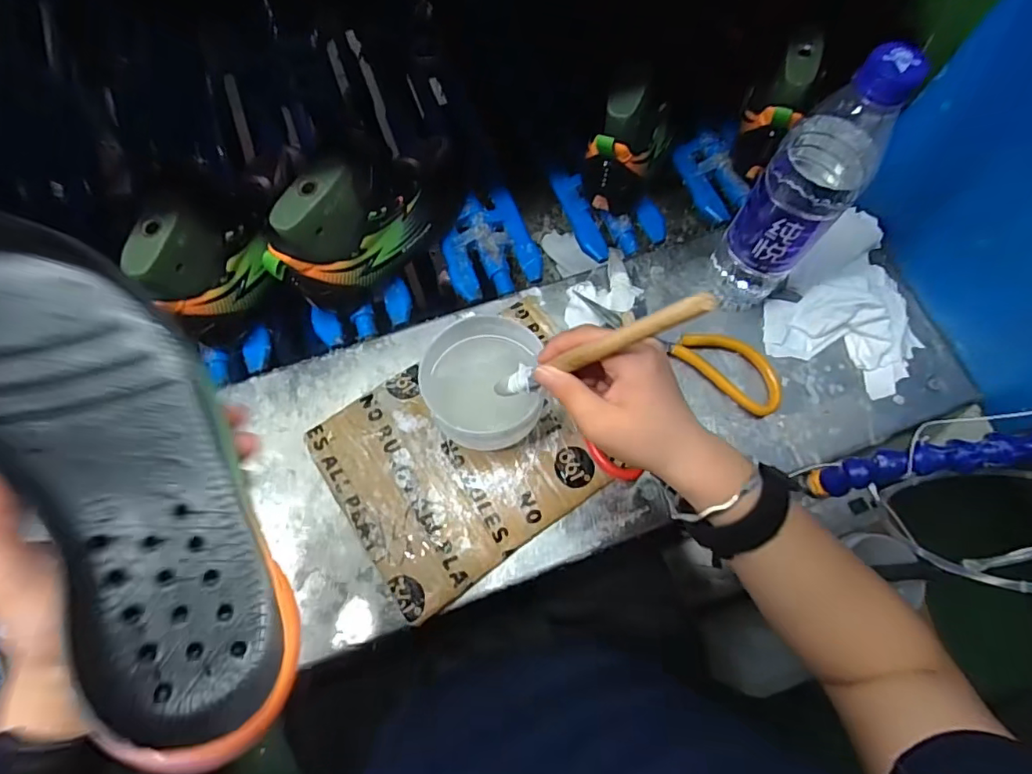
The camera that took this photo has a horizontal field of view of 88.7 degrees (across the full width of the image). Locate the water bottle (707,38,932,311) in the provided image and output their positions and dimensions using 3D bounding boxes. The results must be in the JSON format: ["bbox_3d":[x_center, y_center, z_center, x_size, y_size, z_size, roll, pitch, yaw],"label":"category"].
[{"bbox_3d":[0.215,-0.141,0.397,0.066,0.234,0.069,-43,78,-14],"label":"water bottle"}]

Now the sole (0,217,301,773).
[{"bbox_3d":[-0.166,0.028,0.225,0.085,0.032,0.243,-29,83,-42],"label":"sole"}]

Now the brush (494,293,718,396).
[{"bbox_3d":[0.037,-0.017,0.313,0.010,0.192,0.014,23,66,-26],"label":"brush"}]

